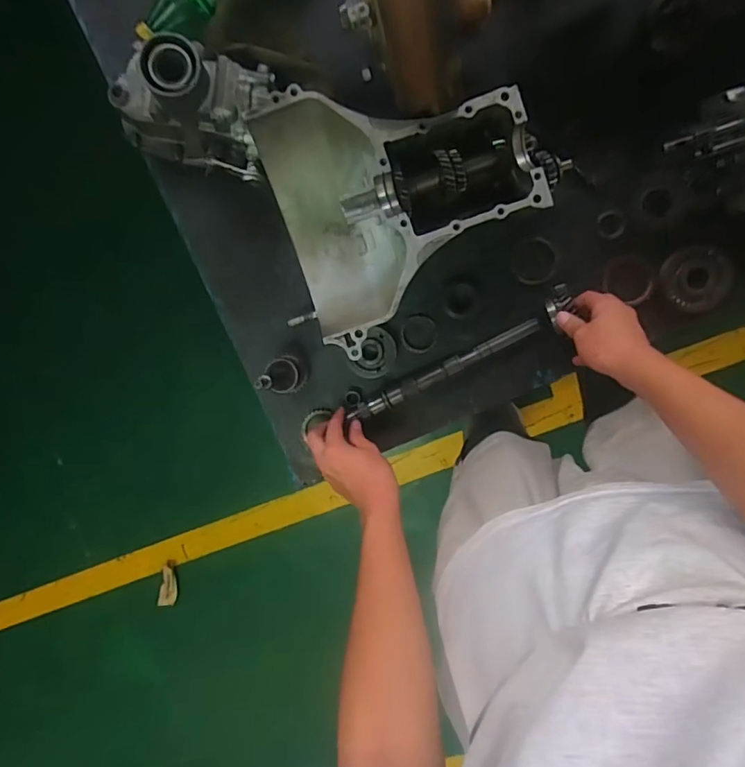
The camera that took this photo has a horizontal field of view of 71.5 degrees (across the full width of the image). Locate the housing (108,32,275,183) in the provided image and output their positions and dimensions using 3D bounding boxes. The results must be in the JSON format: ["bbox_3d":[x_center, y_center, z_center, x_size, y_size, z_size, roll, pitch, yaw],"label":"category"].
[{"bbox_3d":[-0.213,-0.340,0.623,0.204,0.109,0.130,18,99,3],"label":"housing"}]

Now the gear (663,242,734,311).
[{"bbox_3d":[0.410,-0.132,0.649,0.076,0.029,0.083,1,98,5],"label":"gear"}]

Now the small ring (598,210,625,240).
[{"bbox_3d":[0.302,-0.201,0.654,0.033,0.012,0.036,1,98,5],"label":"small ring"}]

